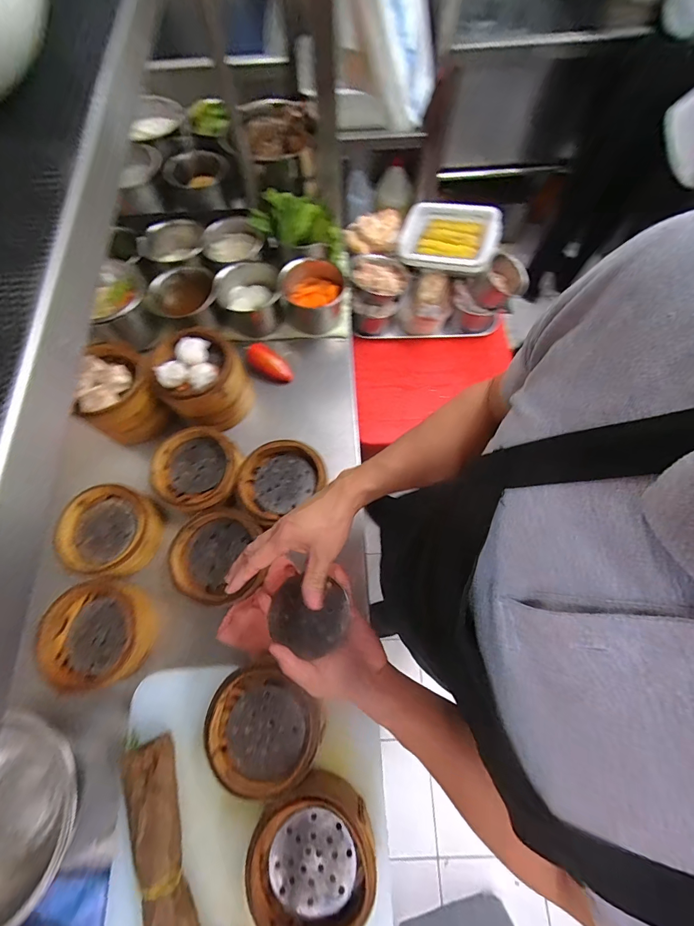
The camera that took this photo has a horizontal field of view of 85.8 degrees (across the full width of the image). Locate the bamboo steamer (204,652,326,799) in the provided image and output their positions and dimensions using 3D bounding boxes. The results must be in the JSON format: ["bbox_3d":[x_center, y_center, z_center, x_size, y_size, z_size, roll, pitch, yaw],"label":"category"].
[{"bbox_3d":[-0.108,0.344,0.491,0.142,0.061,0.131,35,74,13],"label":"bamboo steamer"}]

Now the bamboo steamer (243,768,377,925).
[{"bbox_3d":[-0.038,0.464,0.445,0.139,0.057,0.145,0,70,1],"label":"bamboo steamer"}]

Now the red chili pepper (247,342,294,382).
[{"bbox_3d":[-0.151,-0.194,0.732,0.095,0.040,0.047,35,95,-14],"label":"red chili pepper"}]

